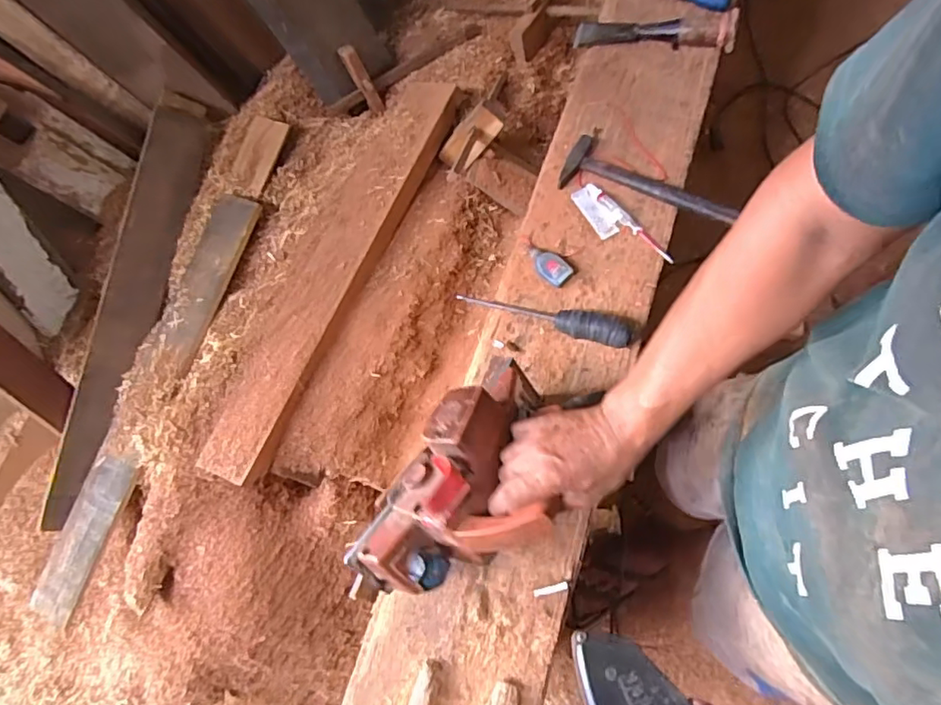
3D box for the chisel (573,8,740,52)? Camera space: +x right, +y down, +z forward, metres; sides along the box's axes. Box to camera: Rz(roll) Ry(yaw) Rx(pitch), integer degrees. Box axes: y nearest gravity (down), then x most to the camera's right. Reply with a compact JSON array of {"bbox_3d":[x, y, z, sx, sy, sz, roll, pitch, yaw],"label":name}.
[{"bbox_3d":[0.285,-0.503,0.896,0.243,0.045,0.046,10,67,21],"label":"chisel"}]

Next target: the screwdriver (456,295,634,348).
[{"bbox_3d":[0.094,-0.050,0.752,0.236,0.029,0.038,14,68,23],"label":"screwdriver"}]

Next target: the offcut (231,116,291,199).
[{"bbox_3d":[-0.401,-0.372,1.079,0.072,0.015,0.158,14,81,7],"label":"offcut"}]

